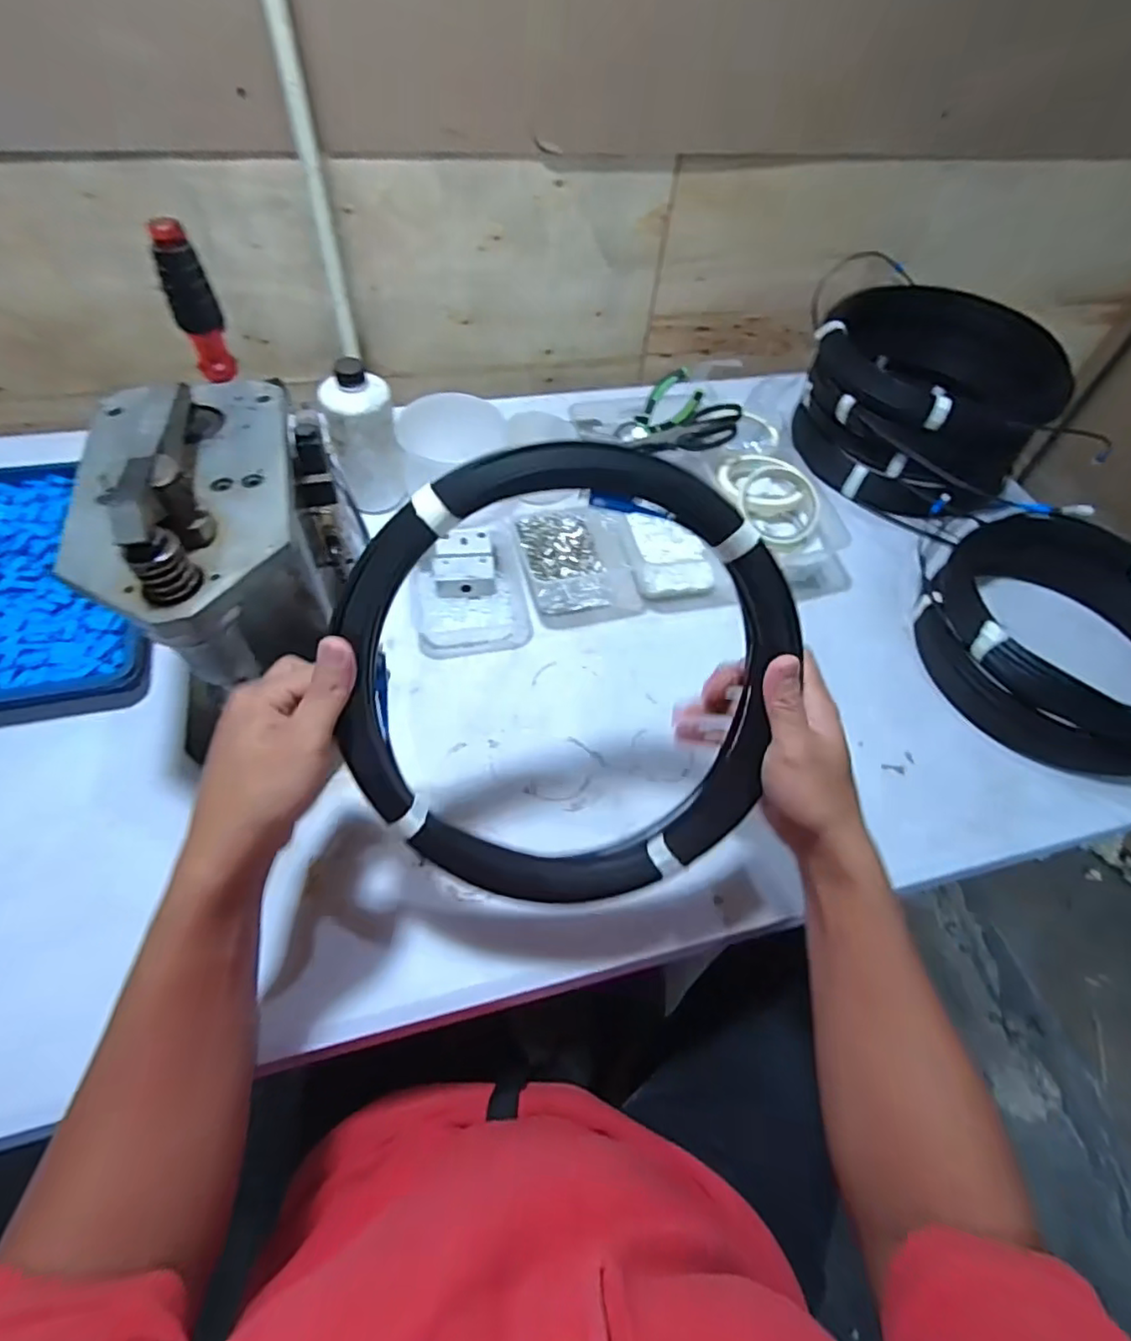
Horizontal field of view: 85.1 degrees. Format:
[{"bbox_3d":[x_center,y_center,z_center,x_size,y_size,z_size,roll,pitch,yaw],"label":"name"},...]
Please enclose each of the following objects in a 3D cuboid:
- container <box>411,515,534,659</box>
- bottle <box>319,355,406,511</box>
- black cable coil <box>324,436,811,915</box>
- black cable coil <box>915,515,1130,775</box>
[{"bbox_3d":[-0.107,-0.092,0.668,0.118,0.039,0.161,-10,56,-12],"label":"container"},{"bbox_3d":[-0.217,-0.252,0.664,0.068,0.150,0.058,-13,57,-14],"label":"bottle"},{"bbox_3d":[0.003,0.013,0.374,0.261,0.281,0.027,-2,16,-7],"label":"black cable coil"},{"bbox_3d":[0.525,-0.036,0.635,0.272,0.091,0.267,3,54,-4],"label":"black cable coil"}]

